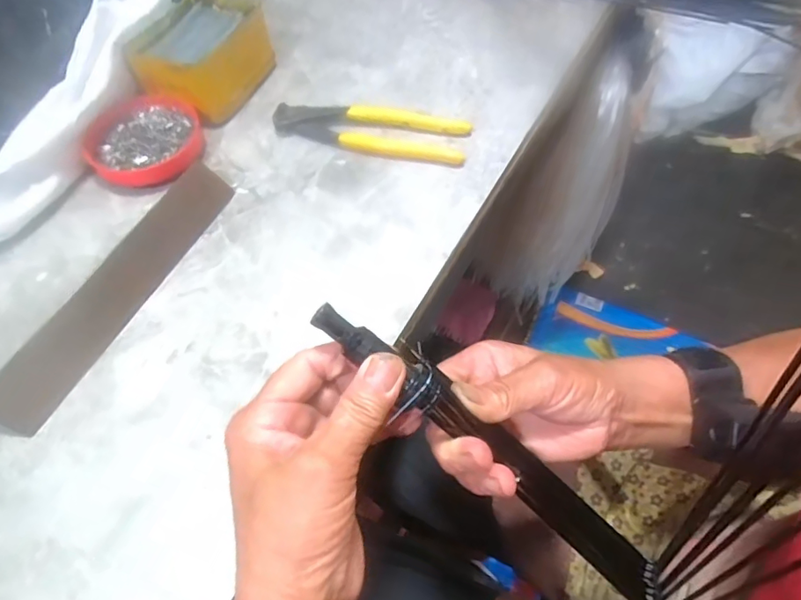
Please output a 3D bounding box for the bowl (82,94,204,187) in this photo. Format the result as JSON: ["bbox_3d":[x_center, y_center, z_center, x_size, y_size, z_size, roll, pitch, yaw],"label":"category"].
[{"bbox_3d":[-0.211,-0.132,0.435,0.088,0.026,0.079,-21,59,-12],"label":"bowl"}]

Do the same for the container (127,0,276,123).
[{"bbox_3d":[-0.176,-0.219,0.470,0.092,0.059,0.124,24,60,16],"label":"container"}]

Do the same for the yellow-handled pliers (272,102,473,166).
[{"bbox_3d":[-0.027,-0.145,0.448,0.167,0.014,0.051,10,58,7],"label":"yellow-handled pliers"}]

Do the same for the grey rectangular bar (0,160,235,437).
[{"bbox_3d":[-0.191,-0.012,0.358,0.030,0.023,0.218,20,59,13],"label":"grey rectangular bar"}]

